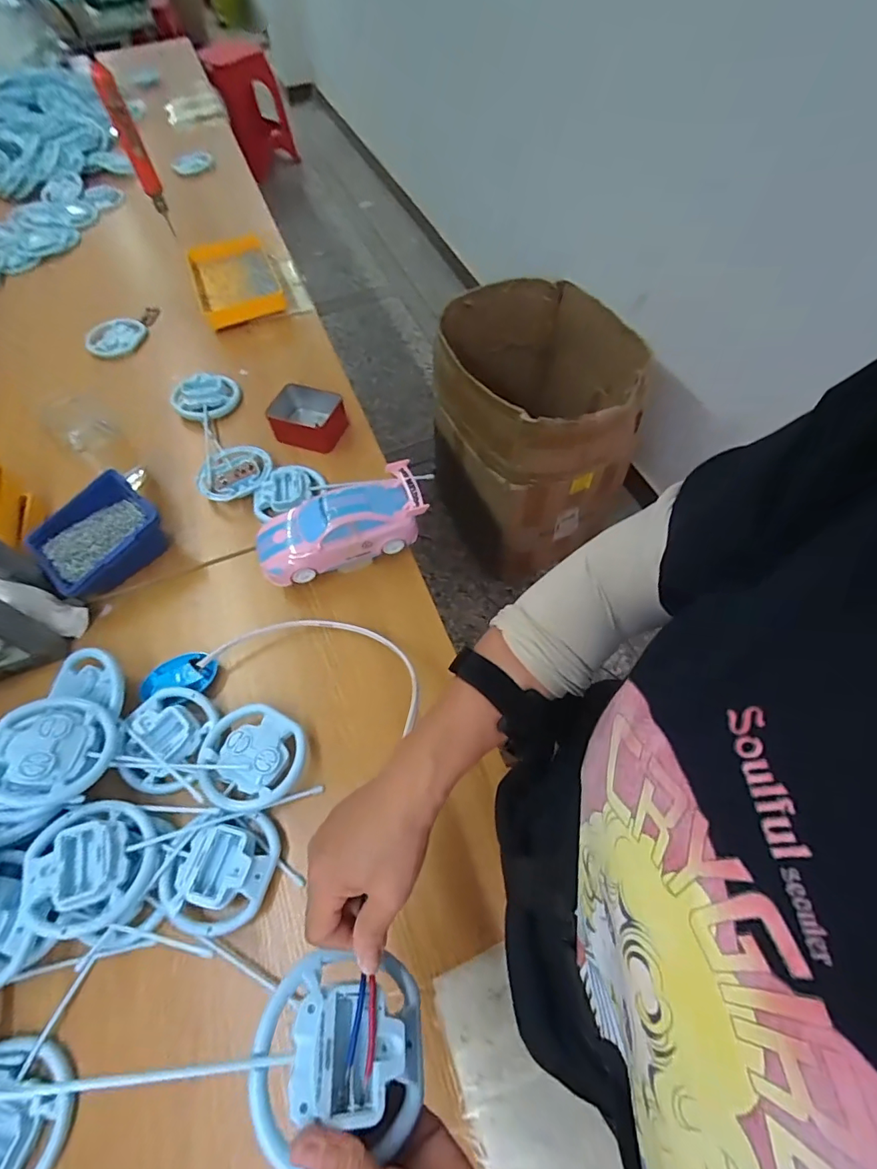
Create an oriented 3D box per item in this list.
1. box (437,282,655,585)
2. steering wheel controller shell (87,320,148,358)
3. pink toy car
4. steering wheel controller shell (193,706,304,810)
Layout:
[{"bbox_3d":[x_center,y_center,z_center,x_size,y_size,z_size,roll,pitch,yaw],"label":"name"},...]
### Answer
[{"bbox_3d":[0.219,-0.358,1.219,0.399,0.572,0.402,-28,63,-13],"label":"box"},{"bbox_3d":[-0.551,-0.422,0.845,0.096,0.028,0.059,-37,65,-18],"label":"steering wheel controller shell"},{"bbox_3d":[-0.117,-0.071,0.584,0.198,0.064,0.086,-20,61,-9],"label":"pink toy car"},{"bbox_3d":[-0.186,0.176,0.501,0.097,0.035,0.098,-1,60,2],"label":"steering wheel controller shell"}]

